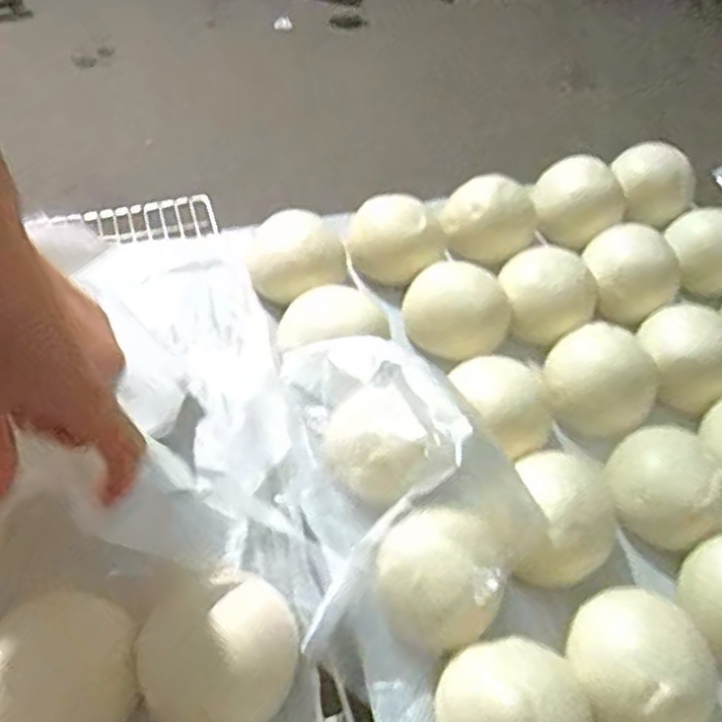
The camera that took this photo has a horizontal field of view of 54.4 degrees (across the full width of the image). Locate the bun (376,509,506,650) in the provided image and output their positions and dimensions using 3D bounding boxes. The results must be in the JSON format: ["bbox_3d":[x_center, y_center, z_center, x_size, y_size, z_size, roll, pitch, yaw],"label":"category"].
[{"bbox_3d":[0.047,0.130,0.420,0.067,0.041,0.070,4,53,-5],"label":"bun"}]

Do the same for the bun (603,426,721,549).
[{"bbox_3d":[0.212,0.084,0.495,0.071,0.050,0.073,16,53,4],"label":"bun"}]

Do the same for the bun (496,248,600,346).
[{"bbox_3d":[0.158,-0.057,0.596,0.078,0.054,0.071,4,53,-5],"label":"bun"}]

